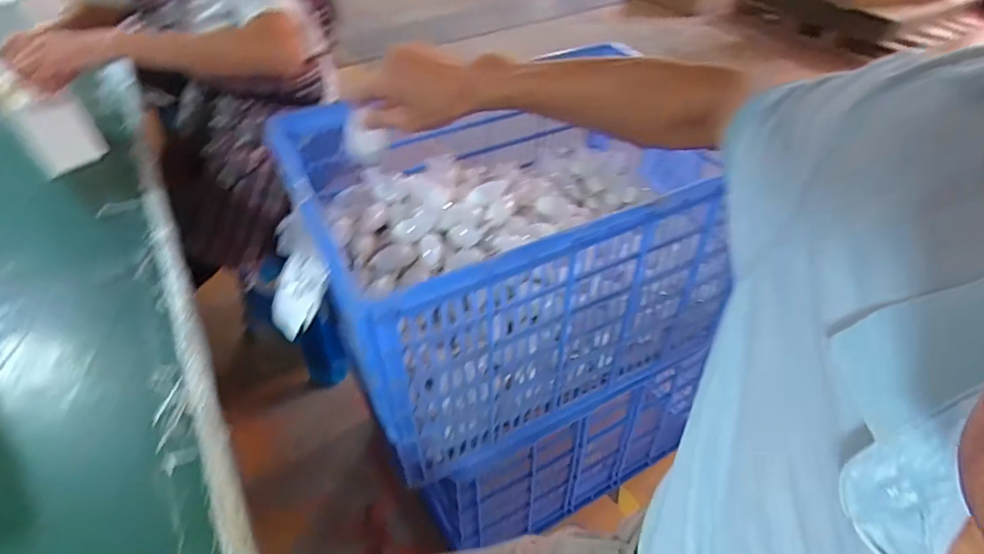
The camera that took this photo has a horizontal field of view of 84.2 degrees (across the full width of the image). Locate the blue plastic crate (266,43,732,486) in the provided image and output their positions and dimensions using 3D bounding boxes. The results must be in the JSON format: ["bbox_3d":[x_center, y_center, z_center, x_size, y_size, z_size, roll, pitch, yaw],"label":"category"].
[{"bbox_3d":[0.039,-0.057,0.922,0.618,0.395,0.452,-21,47,-19],"label":"blue plastic crate"}]

